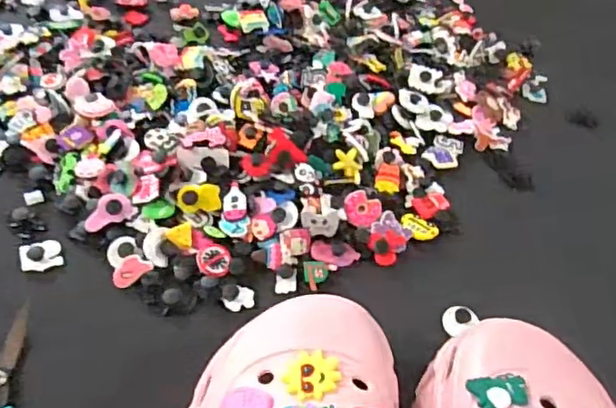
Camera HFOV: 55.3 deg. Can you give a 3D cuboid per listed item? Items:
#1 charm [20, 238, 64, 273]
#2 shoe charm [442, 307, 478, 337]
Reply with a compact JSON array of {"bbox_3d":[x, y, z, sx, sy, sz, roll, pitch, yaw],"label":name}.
[{"bbox_3d":[-0.186,0.035,0.410,0.026,0.004,0.024,-14,53,-18],"label":"charm"},{"bbox_3d":[0.105,0.079,0.409,0.024,0.007,0.017,-26,58,-26],"label":"shoe charm"}]

